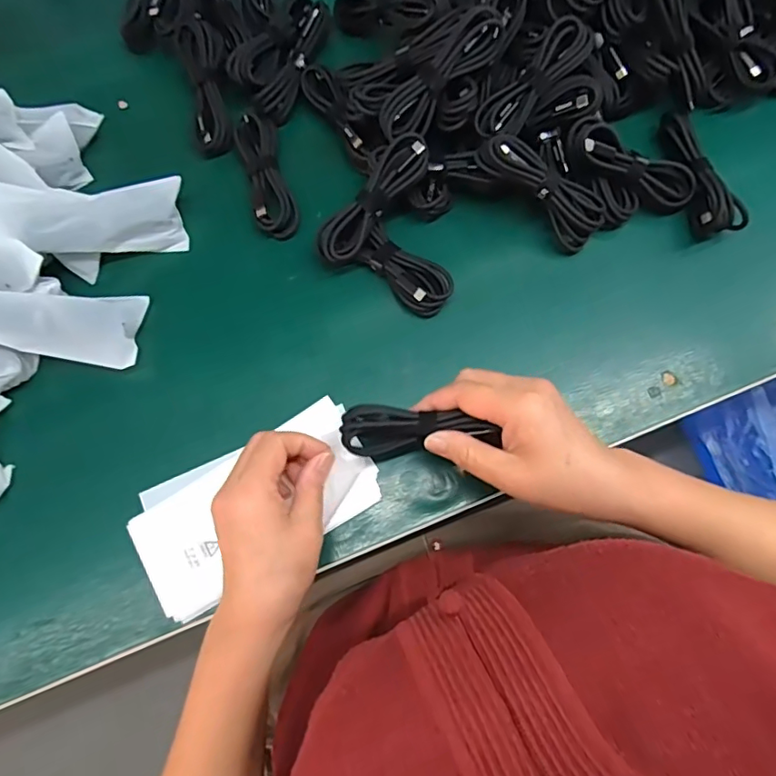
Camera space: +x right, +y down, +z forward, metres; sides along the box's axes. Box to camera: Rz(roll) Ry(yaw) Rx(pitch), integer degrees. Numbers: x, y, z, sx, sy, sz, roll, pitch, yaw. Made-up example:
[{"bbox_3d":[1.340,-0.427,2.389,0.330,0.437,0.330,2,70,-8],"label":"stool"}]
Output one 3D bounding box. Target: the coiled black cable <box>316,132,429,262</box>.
[{"bbox_3d":[-0.011,-0.143,0.400,0.030,0.022,0.107,43,99,10],"label":"coiled black cable"}]

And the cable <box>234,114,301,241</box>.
[{"bbox_3d":[-0.101,-0.179,0.437,0.033,0.016,0.113,-16,77,-4],"label":"cable"}]

